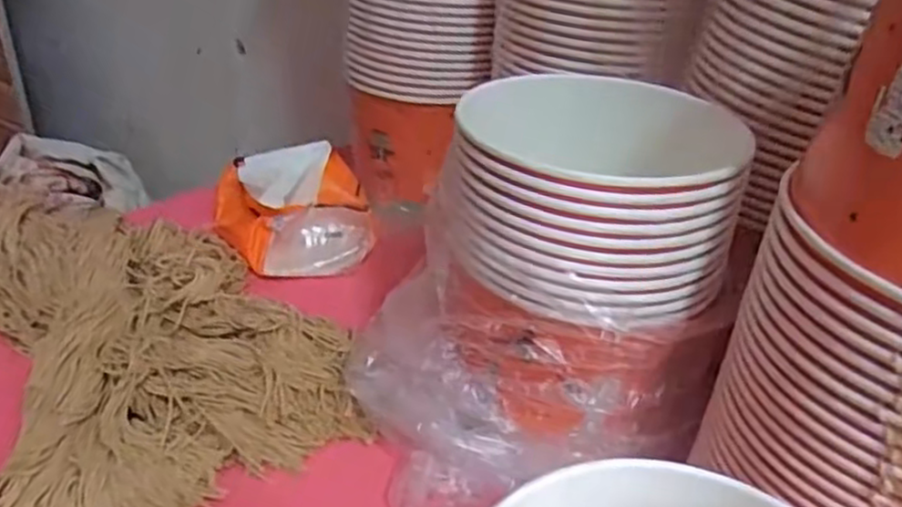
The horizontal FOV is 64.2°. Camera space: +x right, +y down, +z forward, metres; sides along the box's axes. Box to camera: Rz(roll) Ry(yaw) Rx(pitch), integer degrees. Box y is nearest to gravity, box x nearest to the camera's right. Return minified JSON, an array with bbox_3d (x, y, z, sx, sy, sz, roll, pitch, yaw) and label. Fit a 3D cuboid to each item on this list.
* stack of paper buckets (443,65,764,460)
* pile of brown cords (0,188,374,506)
[{"bbox_3d":[0.083,0.009,0.427,0.150,0.172,0.145,10,32,10],"label":"stack of paper buckets"},{"bbox_3d":[-0.223,0.046,0.506,0.227,0.060,0.321,-18,37,-31],"label":"pile of brown cords"}]

